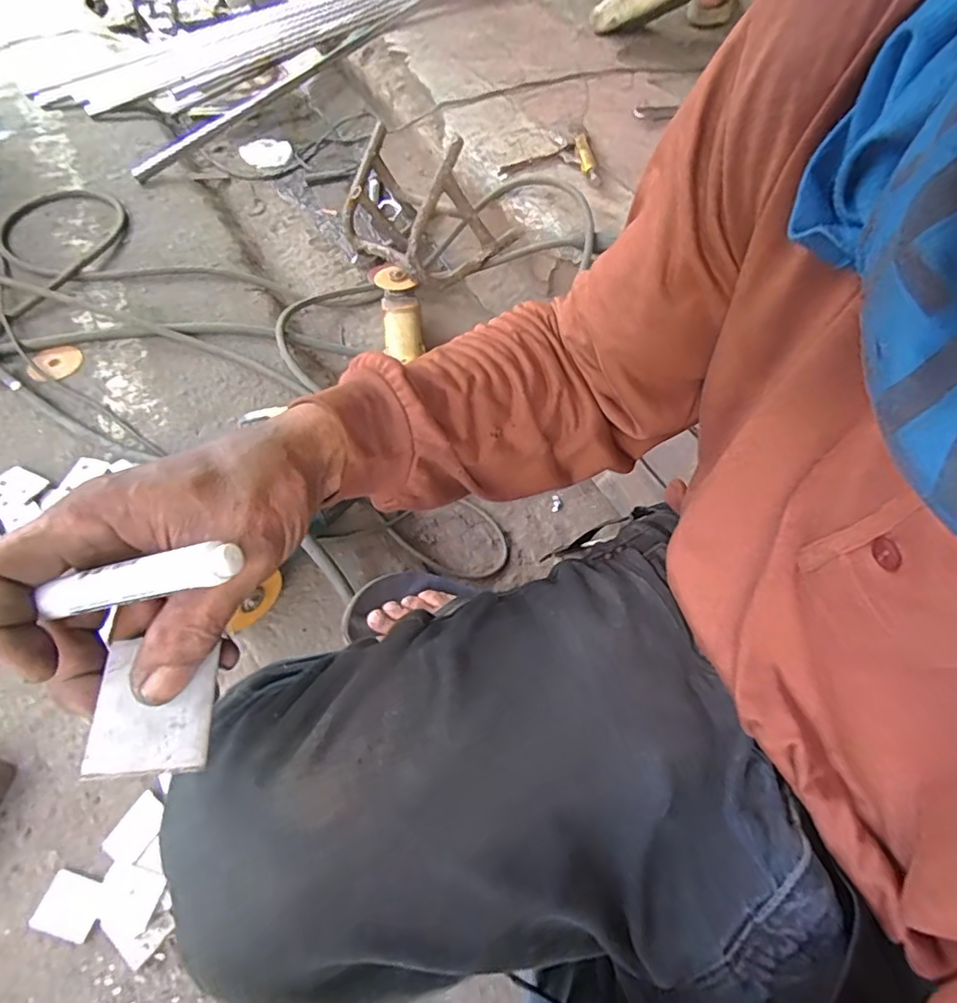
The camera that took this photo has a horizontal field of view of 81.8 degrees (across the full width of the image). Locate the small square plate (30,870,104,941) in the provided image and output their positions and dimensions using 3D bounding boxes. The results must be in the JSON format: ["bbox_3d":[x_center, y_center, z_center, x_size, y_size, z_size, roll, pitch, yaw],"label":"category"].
[{"bbox_3d":[-0.352,0.348,0.477,0.056,0.005,0.043,11,58,6],"label":"small square plate"}]

